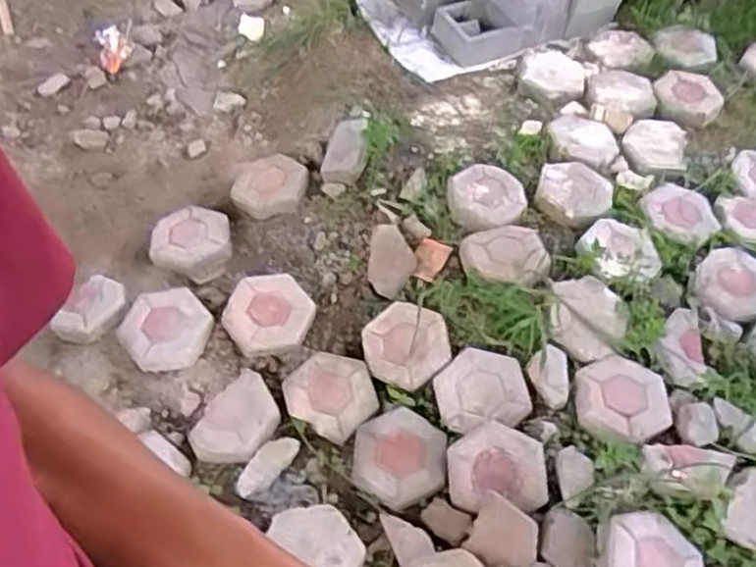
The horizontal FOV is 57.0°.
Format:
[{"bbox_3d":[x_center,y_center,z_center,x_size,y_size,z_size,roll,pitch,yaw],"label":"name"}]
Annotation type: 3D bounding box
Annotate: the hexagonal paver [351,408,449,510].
[{"bbox_3d":[0.046,0.378,1.519,0.195,0.053,0.211,6,54,1],"label":"hexagonal paver"}]

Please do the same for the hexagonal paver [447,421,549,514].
[{"bbox_3d":[0.252,0.382,1.471,0.203,0.042,0.175,0,54,-3],"label":"hexagonal paver"}]

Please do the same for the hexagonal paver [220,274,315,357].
[{"bbox_3d":[-0.264,0.065,1.701,0.203,0.064,0.227,18,55,10],"label":"hexagonal paver"}]

